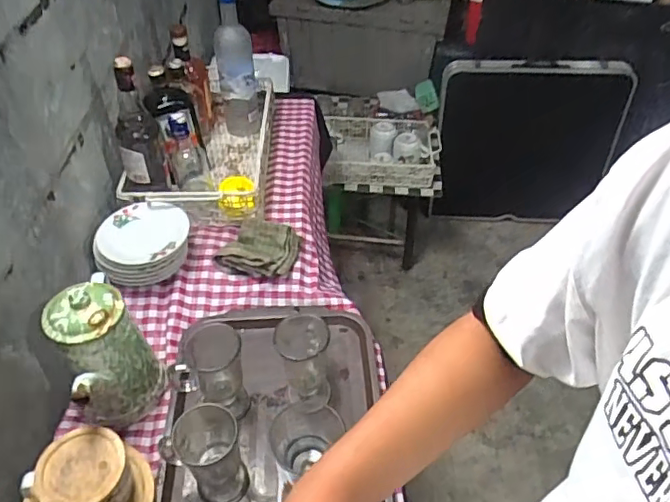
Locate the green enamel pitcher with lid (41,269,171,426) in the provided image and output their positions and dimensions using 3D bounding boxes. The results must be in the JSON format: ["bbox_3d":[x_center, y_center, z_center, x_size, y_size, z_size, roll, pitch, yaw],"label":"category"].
[{"bbox_3d":[-0.307,0.137,0.761,0.112,0.207,0.203,-22,50,-21],"label":"green enamel pitcher with lid"}]

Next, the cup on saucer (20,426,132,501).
[{"bbox_3d":[-0.296,0.280,0.676,0.099,0.093,0.105,25,50,22],"label":"cup on saucer"}]

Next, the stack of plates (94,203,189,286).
[{"bbox_3d":[-0.323,-0.014,0.949,0.152,0.075,0.144,-11,47,-11],"label":"stack of plates"}]

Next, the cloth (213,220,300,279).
[{"bbox_3d":[-0.132,-0.011,0.981,0.130,0.037,0.120,10,46,9],"label":"cloth"}]

